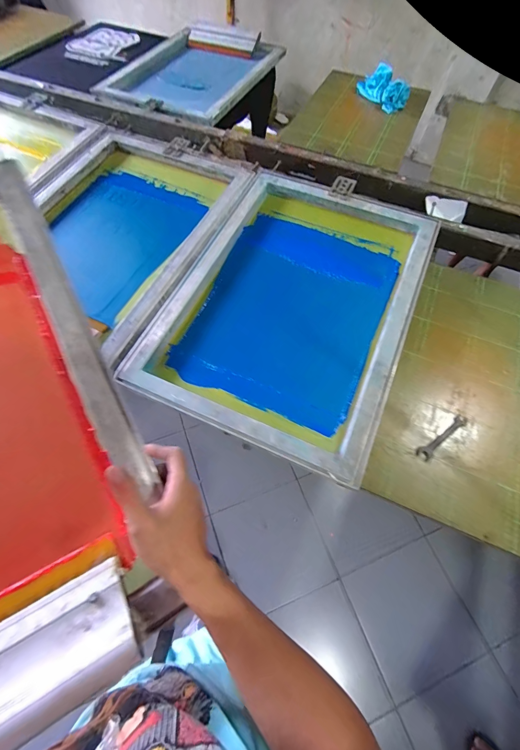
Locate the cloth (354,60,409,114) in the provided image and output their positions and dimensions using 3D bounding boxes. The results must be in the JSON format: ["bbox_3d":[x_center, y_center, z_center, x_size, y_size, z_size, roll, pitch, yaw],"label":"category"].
[{"bbox_3d":[0.435,-1.018,1.154,0.115,0.080,0.210,-25,66,-16],"label":"cloth"}]

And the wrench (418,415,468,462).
[{"bbox_3d":[0.332,0.113,0.595,0.123,0.006,0.025,-34,68,-19],"label":"wrench"}]

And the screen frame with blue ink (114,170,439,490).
[{"bbox_3d":[0.079,-0.175,0.707,0.486,0.044,0.673,22,67,10],"label":"screen frame with blue ink"}]

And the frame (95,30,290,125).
[{"bbox_3d":[-0.230,-1.175,1.271,0.506,0.062,0.738,25,63,12],"label":"frame"}]

